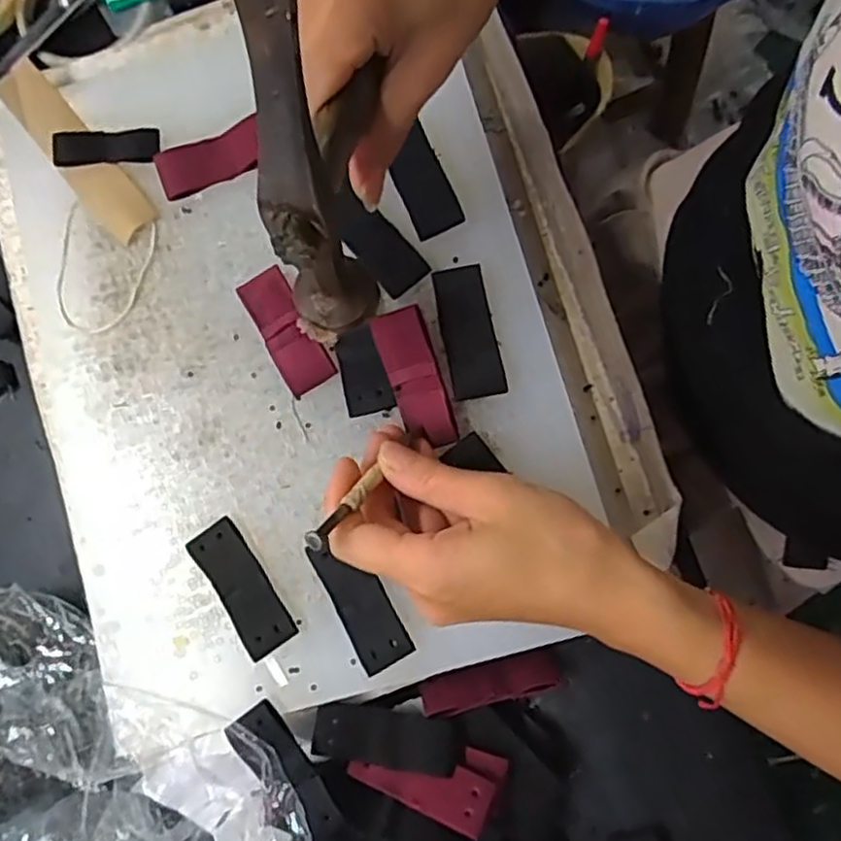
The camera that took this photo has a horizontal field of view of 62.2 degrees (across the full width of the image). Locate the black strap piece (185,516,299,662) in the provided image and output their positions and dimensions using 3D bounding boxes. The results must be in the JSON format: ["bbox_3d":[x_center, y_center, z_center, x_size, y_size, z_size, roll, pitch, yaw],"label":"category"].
[{"bbox_3d":[-0.087,0.081,0.338,0.024,0.004,0.066,-33,78,-11],"label":"black strap piece"}]

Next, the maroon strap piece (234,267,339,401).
[{"bbox_3d":[-0.069,-0.046,0.357,0.025,0.009,0.067,-30,80,1],"label":"maroon strap piece"}]

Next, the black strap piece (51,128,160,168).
[{"bbox_3d":[-0.170,-0.149,0.378,0.056,0.007,0.018,-4,82,5],"label":"black strap piece"}]

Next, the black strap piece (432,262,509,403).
[{"bbox_3d":[0.024,-0.044,0.346,0.025,0.005,0.066,-11,81,4],"label":"black strap piece"}]

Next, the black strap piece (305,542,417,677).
[{"bbox_3d":[-0.029,0.086,0.334,0.025,0.004,0.064,-28,72,-10],"label":"black strap piece"}]

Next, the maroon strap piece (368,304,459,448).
[{"bbox_3d":[-0.003,-0.020,0.335,0.025,0.004,0.067,-14,99,19],"label":"maroon strap piece"}]

